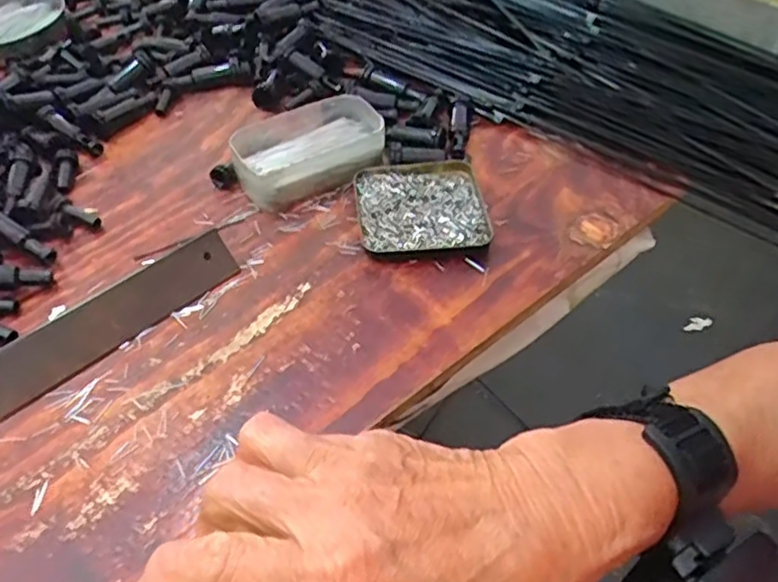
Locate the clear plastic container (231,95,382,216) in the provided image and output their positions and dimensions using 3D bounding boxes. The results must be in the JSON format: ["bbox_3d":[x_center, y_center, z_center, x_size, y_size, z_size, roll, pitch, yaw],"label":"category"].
[{"bbox_3d":[-0.066,-0.115,0.545,0.120,0.042,0.081,-20,54,-18],"label":"clear plastic container"}]

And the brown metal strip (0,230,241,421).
[{"bbox_3d":[-0.176,0.016,0.432,0.173,0.036,0.005,-36,19,-28],"label":"brown metal strip"}]

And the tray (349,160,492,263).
[{"bbox_3d":[0.023,-0.061,0.506,0.095,0.019,0.093,-3,50,-5],"label":"tray"}]

